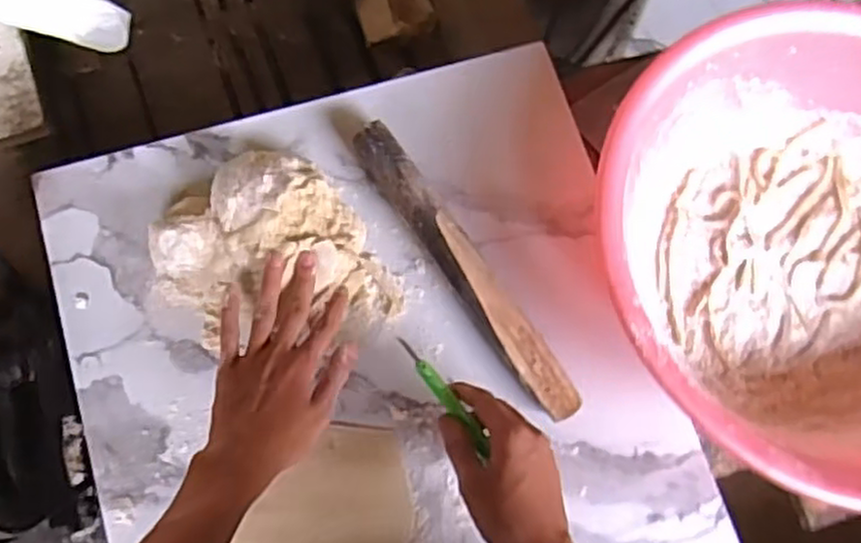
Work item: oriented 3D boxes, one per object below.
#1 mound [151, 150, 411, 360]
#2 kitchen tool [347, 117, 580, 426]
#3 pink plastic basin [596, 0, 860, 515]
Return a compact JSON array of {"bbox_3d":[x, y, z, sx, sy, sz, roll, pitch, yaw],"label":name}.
[{"bbox_3d":[-0.136,-0.005,0.619,0.168,0.065,0.170,0,78,-1],"label":"mound"},{"bbox_3d":[0.027,-0.006,0.641,0.038,0.037,0.292,-34,81,-12],"label":"kitchen tool"},{"bbox_3d":[0.342,-0.013,0.633,0.393,0.138,0.391,0,78,-1],"label":"pink plastic basin"}]

